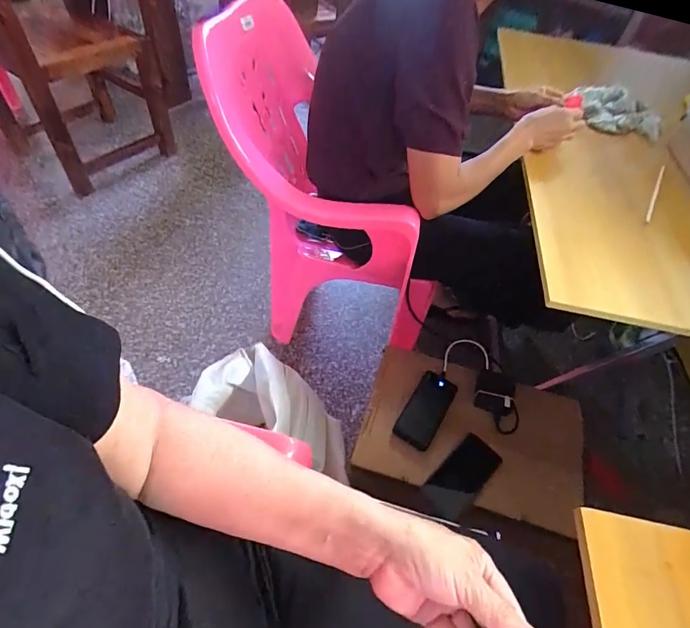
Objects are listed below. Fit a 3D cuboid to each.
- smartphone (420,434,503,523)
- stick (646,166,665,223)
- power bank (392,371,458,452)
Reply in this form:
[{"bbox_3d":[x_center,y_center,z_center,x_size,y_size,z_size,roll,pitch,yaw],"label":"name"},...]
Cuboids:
[{"bbox_3d":[0.212,0.290,0.731,0.152,0.008,0.077,-39,63,-22],"label":"smartphone"},{"bbox_3d":[0.562,-0.224,0.731,0.009,0.006,0.235,30,54,19],"label":"stick"},{"bbox_3d":[0.159,0.182,0.793,0.074,0.009,0.158,28,53,17],"label":"power bank"}]

